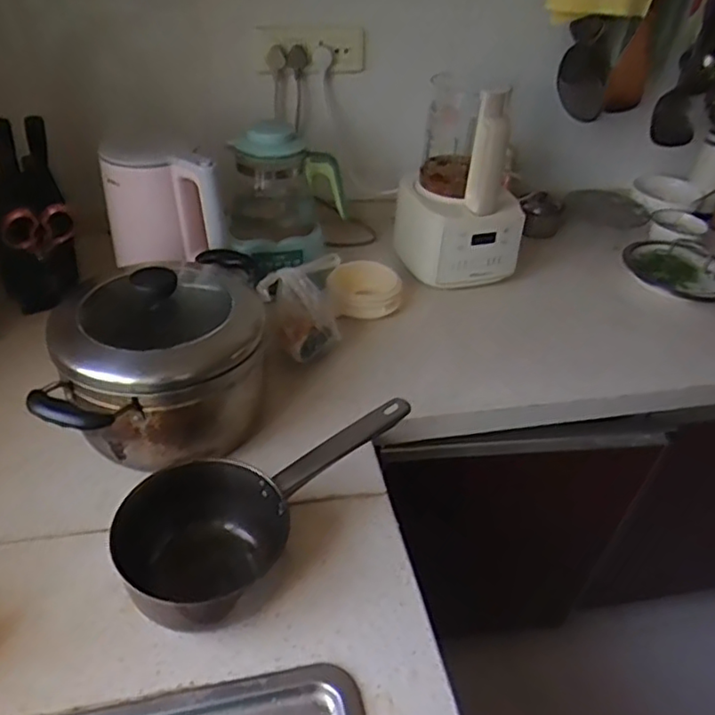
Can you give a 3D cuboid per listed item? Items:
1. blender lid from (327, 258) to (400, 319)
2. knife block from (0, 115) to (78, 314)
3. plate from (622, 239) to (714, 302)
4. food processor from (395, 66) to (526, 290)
[{"bbox_3d":[0.012,-0.111,1.026,0.122,0.044,0.114,2,39,-2],"label":"blender lid"},{"bbox_3d":[-0.464,-0.186,0.892,0.114,0.269,0.121,-21,45,-27],"label":"knife block"},{"bbox_3d":[0.593,-0.172,1.146,0.175,0.043,0.195,-27,49,-32],"label":"plate"},{"bbox_3d":[0.181,-0.291,1.082,0.213,0.311,0.228,6,39,3],"label":"food processor"}]

